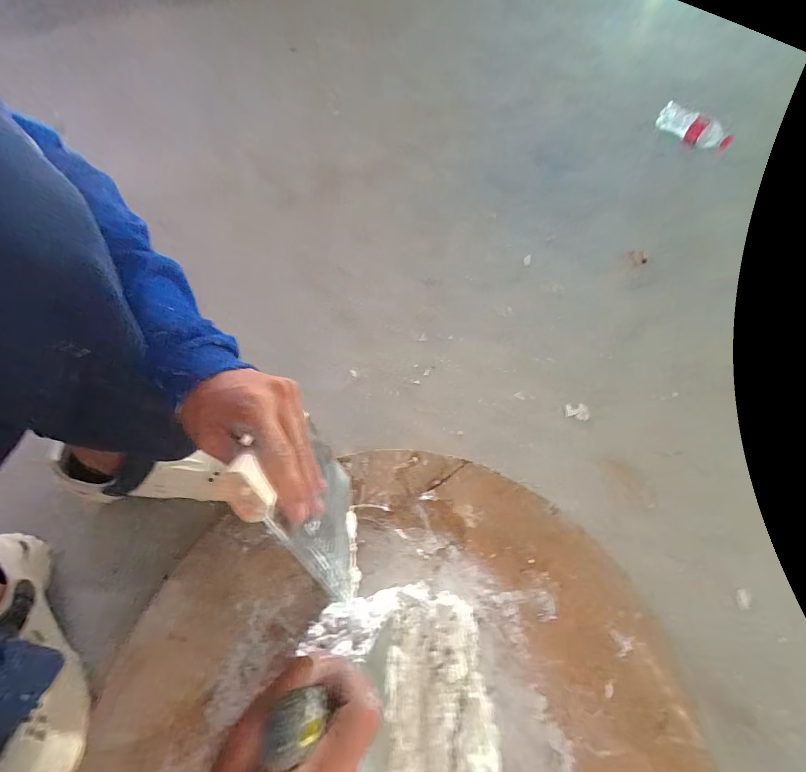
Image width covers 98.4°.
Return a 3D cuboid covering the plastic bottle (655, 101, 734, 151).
[{"bbox_3d":[0.856,-0.763,1.032,0.065,0.061,0.215,-25,62,-16],"label":"plastic bottle"}]

